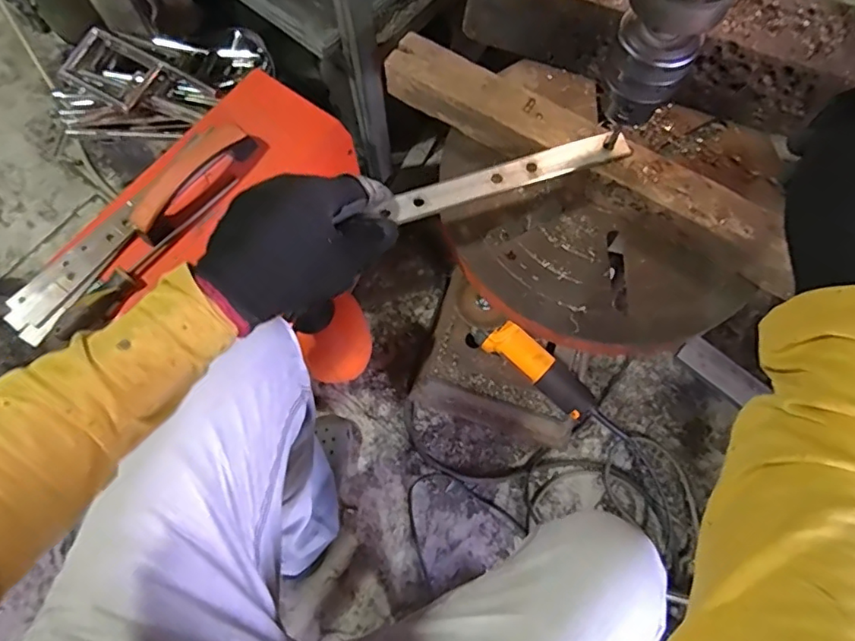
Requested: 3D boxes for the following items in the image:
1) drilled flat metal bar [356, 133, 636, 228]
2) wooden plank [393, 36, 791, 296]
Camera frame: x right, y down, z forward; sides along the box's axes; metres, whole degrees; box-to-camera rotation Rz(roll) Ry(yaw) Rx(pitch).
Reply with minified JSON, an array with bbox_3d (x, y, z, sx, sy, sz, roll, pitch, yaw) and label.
[{"bbox_3d":[0.069,-0.121,0.463,0.205,0.008,0.026,-18,71,-5],"label":"drilled flat metal bar"},{"bbox_3d":[0.131,-0.145,0.487,0.385,0.041,0.054,32,74,11],"label":"wooden plank"}]

